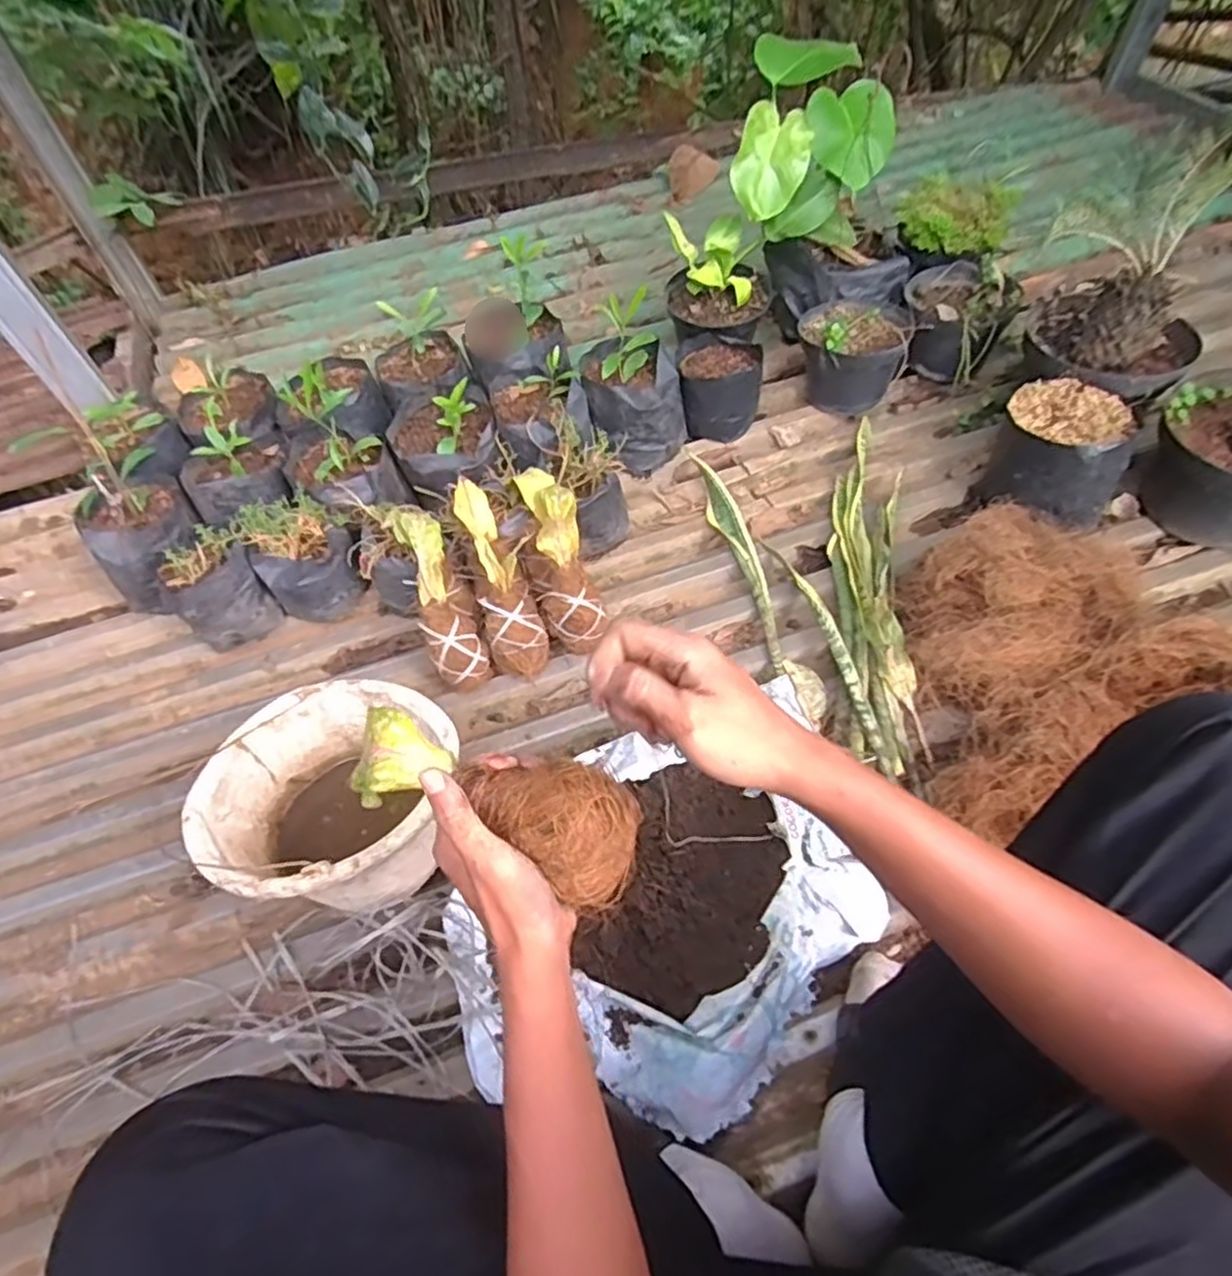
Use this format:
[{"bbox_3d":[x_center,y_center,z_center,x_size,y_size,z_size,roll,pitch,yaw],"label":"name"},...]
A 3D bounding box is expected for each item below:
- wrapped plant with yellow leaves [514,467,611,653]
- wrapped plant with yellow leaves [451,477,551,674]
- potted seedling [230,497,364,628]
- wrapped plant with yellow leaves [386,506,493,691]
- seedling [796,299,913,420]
[{"bbox_3d":[-0.075,-0.104,0.924,0.081,0.081,0.250,-16,91,-6],"label":"wrapped plant with yellow leaves"},{"bbox_3d":[-0.148,-0.078,0.908,0.076,0.069,0.260,-19,91,-8],"label":"wrapped plant with yellow leaves"},{"bbox_3d":[-0.426,-0.104,1.006,0.131,0.148,0.134,-36,63,-19],"label":"potted seedling"},{"bbox_3d":[-0.222,-0.053,0.907,0.072,0.062,0.245,-19,97,-8],"label":"wrapped plant with yellow leaves"},{"bbox_3d":[0.373,-0.452,1.146,0.161,0.140,0.173,4,58,5],"label":"seedling"}]

